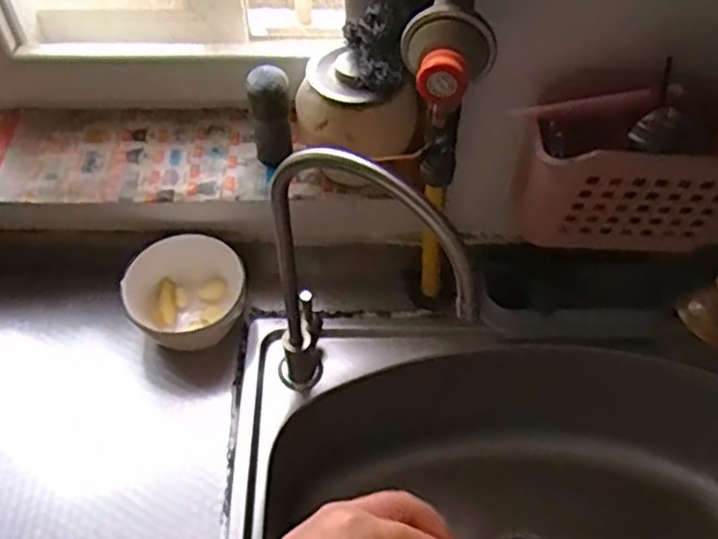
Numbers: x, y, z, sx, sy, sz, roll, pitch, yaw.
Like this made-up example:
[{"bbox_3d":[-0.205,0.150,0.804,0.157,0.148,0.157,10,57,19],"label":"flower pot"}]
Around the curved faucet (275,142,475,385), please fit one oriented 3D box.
[{"bbox_3d":[-0.005,0.036,0.545,0.054,0.312,0.157,-37,63,-25],"label":"curved faucet"}]

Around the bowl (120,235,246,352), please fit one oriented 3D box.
[{"bbox_3d":[-0.166,0.024,0.696,0.108,0.060,0.097,-9,54,-8],"label":"bowl"}]

